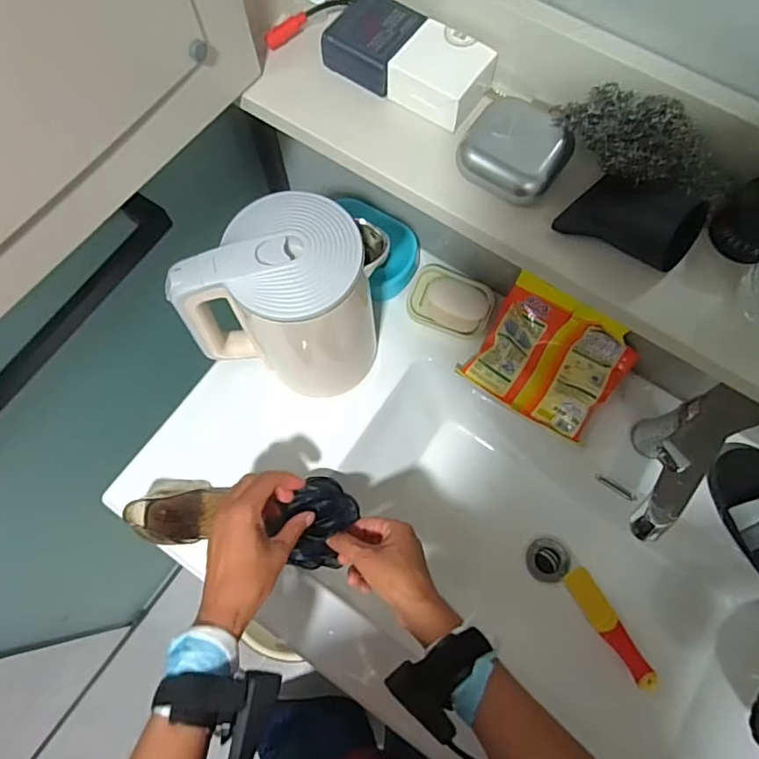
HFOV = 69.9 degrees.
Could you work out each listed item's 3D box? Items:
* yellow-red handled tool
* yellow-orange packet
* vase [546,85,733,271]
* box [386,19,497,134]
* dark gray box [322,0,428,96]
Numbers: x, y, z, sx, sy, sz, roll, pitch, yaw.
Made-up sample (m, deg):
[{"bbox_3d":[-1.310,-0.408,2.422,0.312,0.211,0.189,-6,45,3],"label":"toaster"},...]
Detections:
[{"bbox_3d":[0.296,0.318,0.699,0.032,0.021,0.152,-27,74,-8],"label":"yellow-red handled tool"},{"bbox_3d":[0.203,-0.022,0.646,0.167,0.054,0.129,31,75,10],"label":"yellow-orange packet"},{"bbox_3d":[0.168,-0.138,0.367,0.124,0.059,0.089,41,77,12],"label":"vase"},{"bbox_3d":[0.048,-0.227,0.412,0.066,0.036,0.062,31,75,10],"label":"box"},{"bbox_3d":[-0.005,-0.257,0.414,0.056,0.032,0.056,31,75,10],"label":"dark gray box"}]

